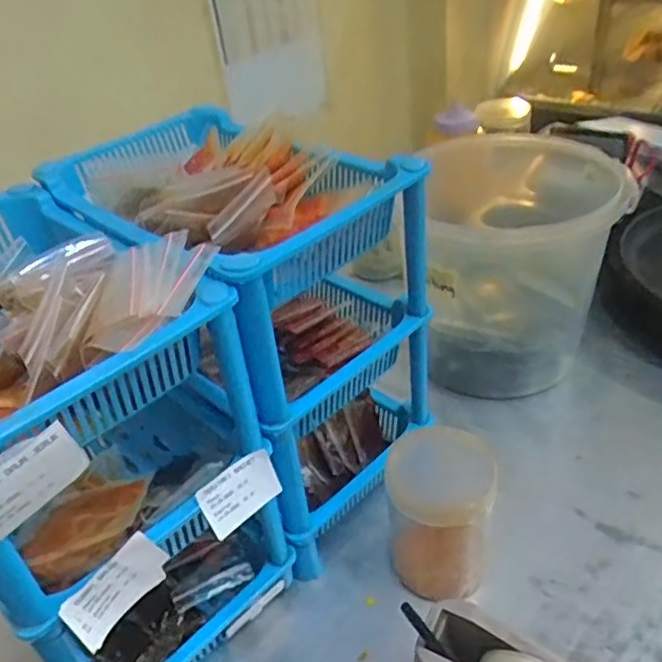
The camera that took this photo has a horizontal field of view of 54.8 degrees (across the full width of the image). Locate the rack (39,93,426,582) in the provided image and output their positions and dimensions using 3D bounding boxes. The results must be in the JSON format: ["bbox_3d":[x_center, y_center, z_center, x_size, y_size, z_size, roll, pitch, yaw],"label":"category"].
[{"bbox_3d":[-0.074,-0.016,0.603,0.278,0.314,0.189,28,49,37],"label":"rack"}]

